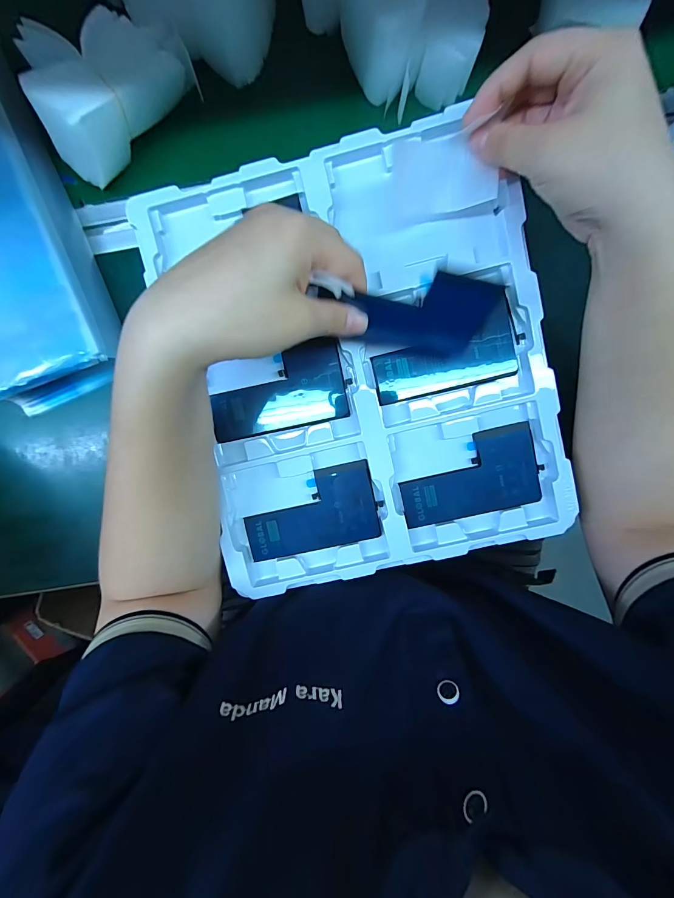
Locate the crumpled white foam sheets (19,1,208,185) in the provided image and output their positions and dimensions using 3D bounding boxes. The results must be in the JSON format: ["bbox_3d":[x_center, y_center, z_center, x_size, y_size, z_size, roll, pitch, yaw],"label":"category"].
[{"bbox_3d":[-0.177,-0.276,0.256,0.121,0.057,0.070,-44,92,4],"label":"crumpled white foam sheets"}]

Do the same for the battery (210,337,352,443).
[{"bbox_3d":[-0.047,-0.045,0.274,0.108,0.008,0.060,-12,94,3],"label":"battery"}]

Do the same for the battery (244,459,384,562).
[{"bbox_3d":[-0.022,0.052,0.282,0.108,0.004,0.064,-13,94,3],"label":"battery"}]

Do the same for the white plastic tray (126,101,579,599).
[{"bbox_3d":[0.020,-0.060,0.265,0.272,0.021,0.315,-14,96,4],"label":"white plastic tray"}]

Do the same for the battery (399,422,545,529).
[{"bbox_3d":[0.105,0.022,0.276,0.109,0.005,0.063,-13,94,3],"label":"battery"}]

